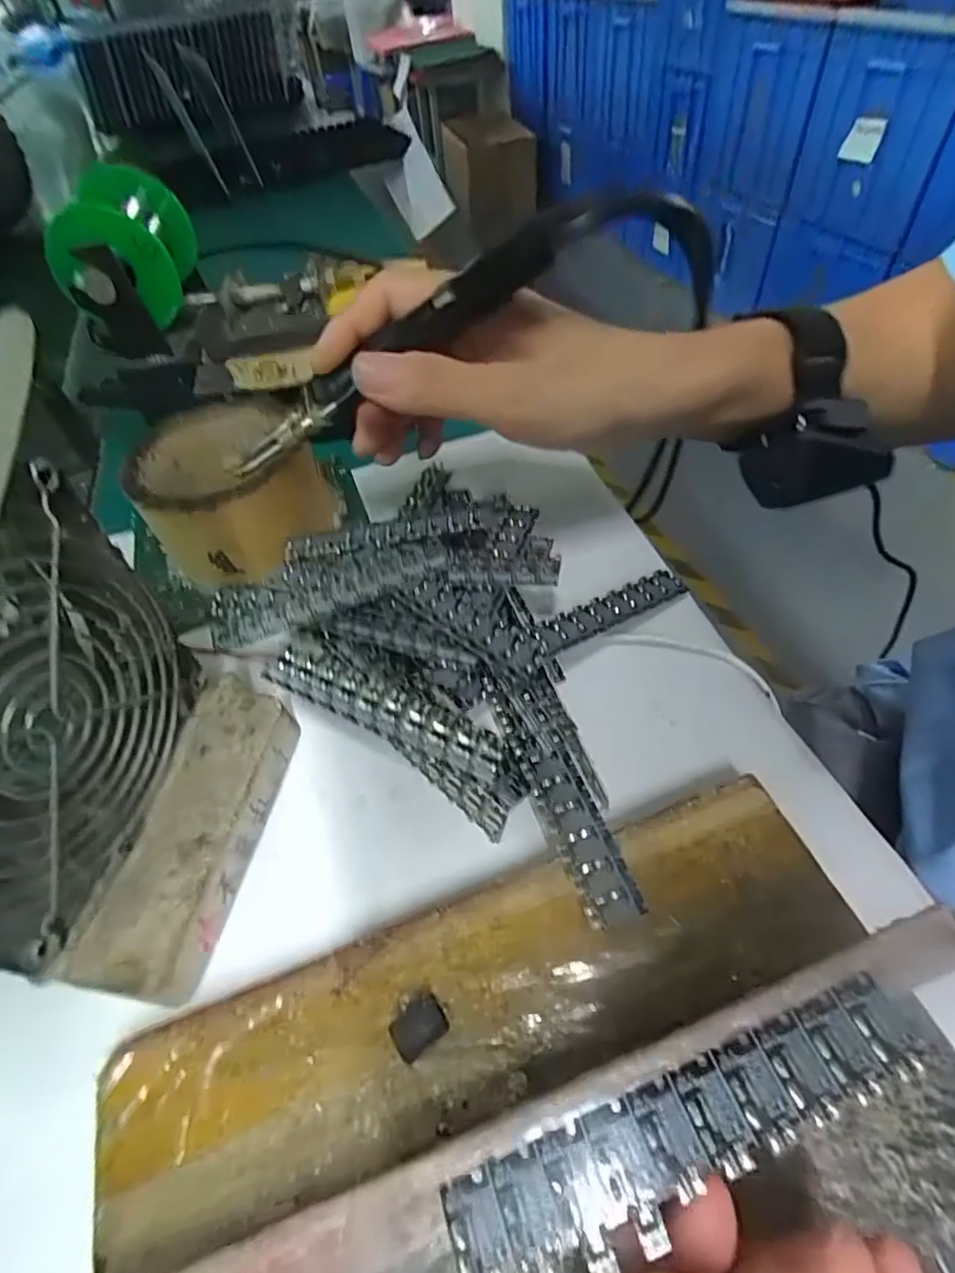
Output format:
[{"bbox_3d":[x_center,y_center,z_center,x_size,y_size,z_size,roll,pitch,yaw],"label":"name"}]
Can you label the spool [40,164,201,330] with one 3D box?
[{"bbox_3d":[-0.212,-0.238,0.351,0.057,0.071,0.081,-12,53,-5],"label":"spool"}]

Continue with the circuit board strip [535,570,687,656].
[{"bbox_3d":[0.062,-0.013,0.266,0.091,0.004,0.018,-23,59,-28],"label":"circuit board strip"}]

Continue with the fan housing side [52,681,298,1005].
[{"bbox_3d":[-0.105,0.069,0.220,0.044,0.025,0.115,5,54,8],"label":"fan housing side"}]

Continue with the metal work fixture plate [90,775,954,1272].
[{"bbox_3d":[0.014,0.126,0.141,0.234,0.063,0.127,-19,54,-10],"label":"metal work fixture plate"}]

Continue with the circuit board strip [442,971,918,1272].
[{"bbox_3d":[0.046,0.103,0.120,0.105,0.006,0.021,-21,59,-10],"label":"circuit board strip"}]

